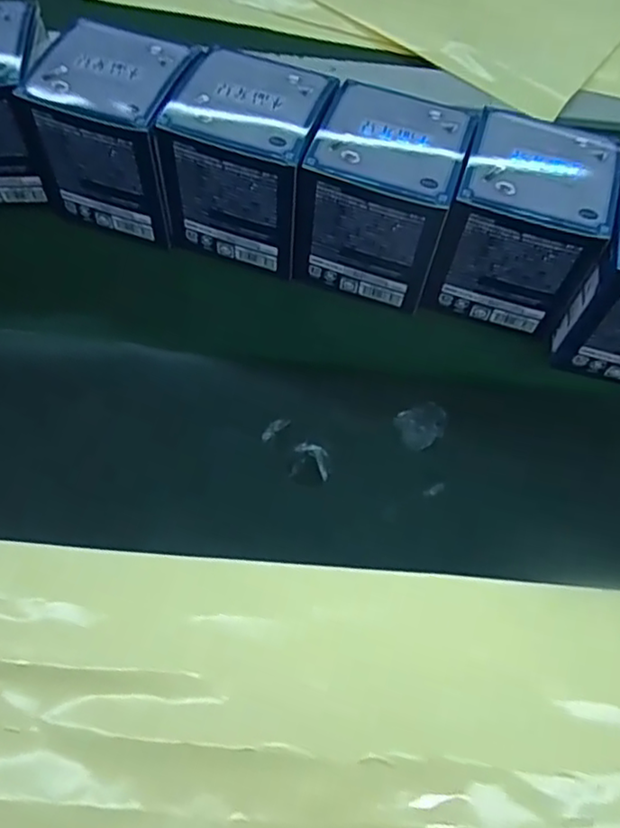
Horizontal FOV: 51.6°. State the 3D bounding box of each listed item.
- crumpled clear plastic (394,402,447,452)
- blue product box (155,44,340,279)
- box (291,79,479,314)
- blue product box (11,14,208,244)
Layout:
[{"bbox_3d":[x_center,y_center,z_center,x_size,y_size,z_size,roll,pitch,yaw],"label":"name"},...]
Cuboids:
[{"bbox_3d":[0.064,0.005,0.366,0.033,0.008,0.025,-34,66,-18],"label":"crumpled clear plastic"},{"bbox_3d":[-0.036,-0.153,0.389,0.085,0.087,0.078,16,62,9],"label":"blue product box"},{"bbox_3d":[0.043,-0.129,0.380,0.080,0.082,0.076,18,62,9],"label":"box"},{"bbox_3d":[-0.116,-0.174,0.392,0.085,0.079,0.077,18,62,9],"label":"blue product box"}]

